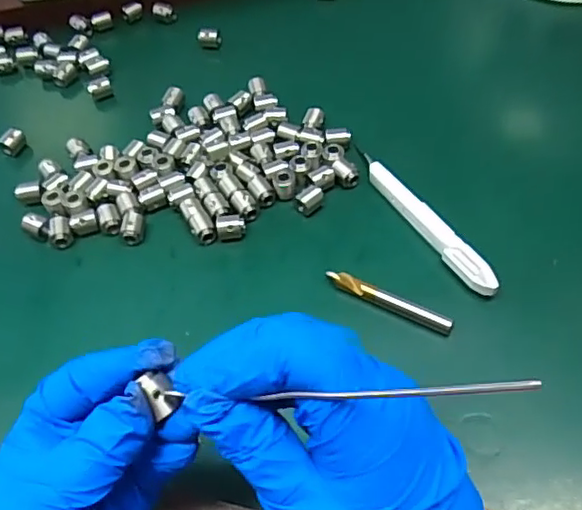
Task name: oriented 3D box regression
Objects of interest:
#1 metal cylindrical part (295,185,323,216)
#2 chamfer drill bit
[{"bbox_3d":[0.013,-0.039,0.415,0.014,0.010,0.020,37,65,27],"label":"metal cylindrical part"},{"bbox_3d":[0.059,0.028,0.365,0.080,0.009,0.010,23,60,20],"label":"chamfer drill bit"}]

